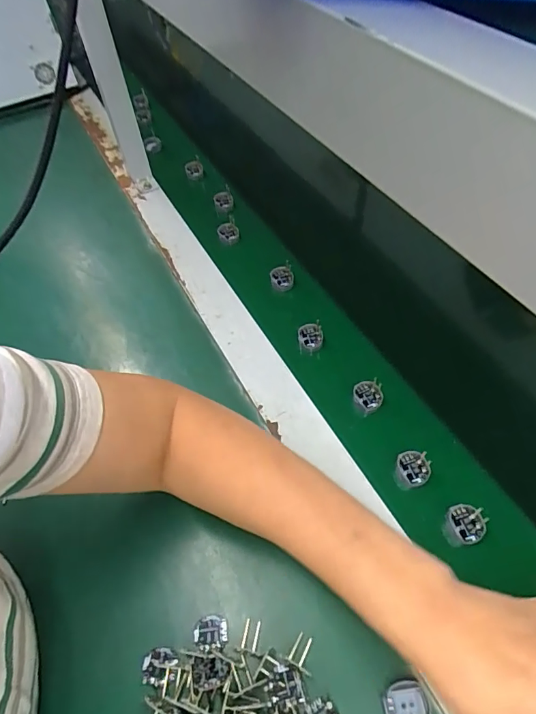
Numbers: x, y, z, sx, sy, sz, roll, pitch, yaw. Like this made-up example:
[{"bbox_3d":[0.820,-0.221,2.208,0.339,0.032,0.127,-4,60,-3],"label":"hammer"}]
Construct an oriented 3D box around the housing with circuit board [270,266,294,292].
[{"bbox_3d":[0.016,-0.095,0.536,0.020,0.026,0.025,-31,58,-19],"label":"housing with circuit board"}]

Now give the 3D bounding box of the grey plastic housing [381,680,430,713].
[{"bbox_3d":[0.088,0.224,0.287,0.028,0.009,0.025,-8,55,-1],"label":"grey plastic housing"}]

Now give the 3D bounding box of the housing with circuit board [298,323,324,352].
[{"bbox_3d":[0.045,-0.021,0.479,0.025,0.017,0.023,-2,55,3],"label":"housing with circuit board"}]

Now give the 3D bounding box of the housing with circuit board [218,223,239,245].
[{"bbox_3d":[-0.053,-0.165,0.601,0.028,0.027,0.012,-2,55,3],"label":"housing with circuit board"}]

